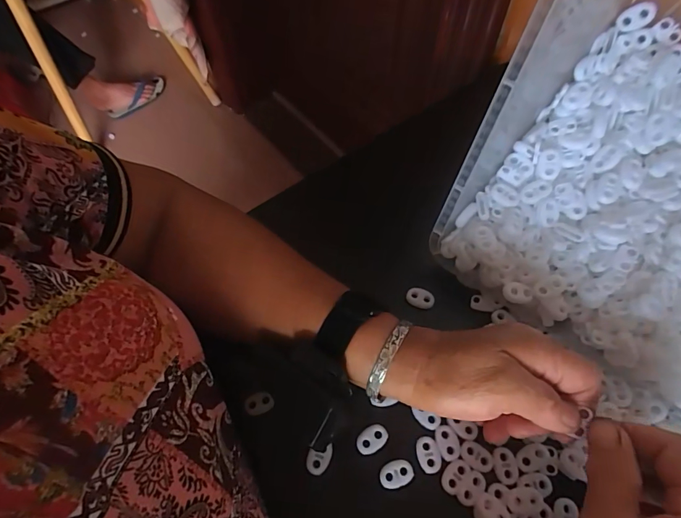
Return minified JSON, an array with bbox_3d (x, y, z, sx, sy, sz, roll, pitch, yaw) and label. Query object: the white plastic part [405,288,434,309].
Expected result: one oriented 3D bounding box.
[{"bbox_3d":[0.065,0.032,0.334,0.022,0.008,0.013,17,65,11],"label":"white plastic part"}]

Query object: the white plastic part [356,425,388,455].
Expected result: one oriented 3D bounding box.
[{"bbox_3d":[0.022,0.126,0.285,0.023,0.004,0.016,-37,67,-14],"label":"white plastic part"}]

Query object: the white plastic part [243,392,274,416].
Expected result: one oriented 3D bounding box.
[{"bbox_3d":[-0.059,0.105,0.297,0.021,0.004,0.015,-19,68,-5],"label":"white plastic part"}]

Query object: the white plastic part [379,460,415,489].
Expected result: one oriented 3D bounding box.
[{"bbox_3d":[0.037,0.144,0.274,0.023,0.004,0.015,-16,63,-5],"label":"white plastic part"}]

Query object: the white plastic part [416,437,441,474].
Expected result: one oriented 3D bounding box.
[{"bbox_3d":[0.060,0.133,0.278,0.016,0.004,0.022,-11,63,-2],"label":"white plastic part"}]

